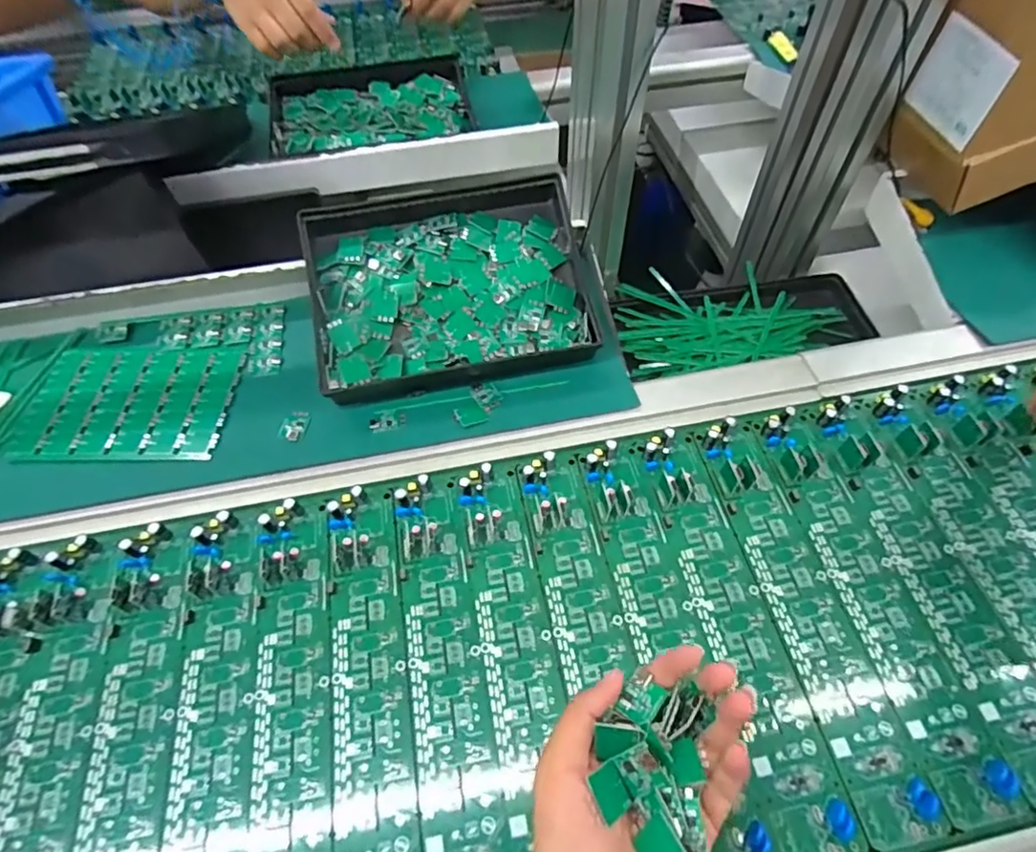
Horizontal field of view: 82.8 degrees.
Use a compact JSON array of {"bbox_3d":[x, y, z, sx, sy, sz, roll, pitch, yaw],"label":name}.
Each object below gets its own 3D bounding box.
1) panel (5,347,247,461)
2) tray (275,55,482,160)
[{"bbox_3d":[-0.320,-0.020,0.487,0.168,0.009,0.106,-2,56,5],"label":"panel"},{"bbox_3d":[-0.171,-0.372,0.690,0.229,0.032,0.166,-16,56,-4],"label":"tray"}]

